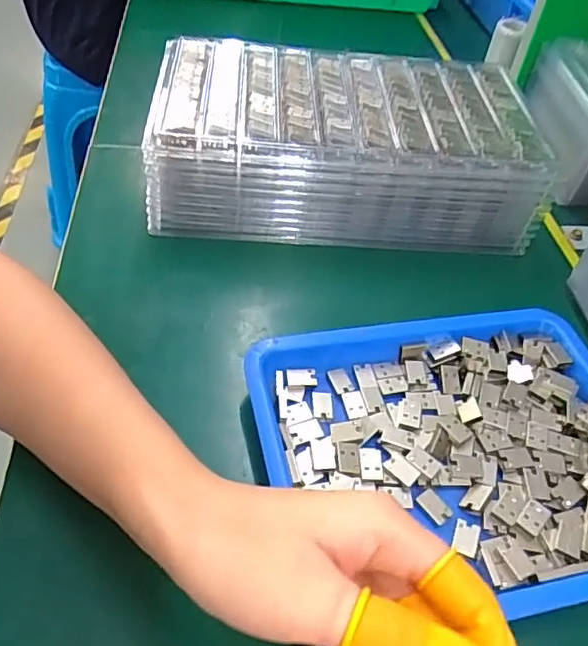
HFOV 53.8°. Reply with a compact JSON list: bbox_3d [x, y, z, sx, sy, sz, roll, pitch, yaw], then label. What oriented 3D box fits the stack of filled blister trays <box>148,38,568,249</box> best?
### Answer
[{"bbox_3d":[0.037,-0.150,0.476,0.289,0.084,0.167,2,48,-5],"label":"stack of filled blister trays"}]

